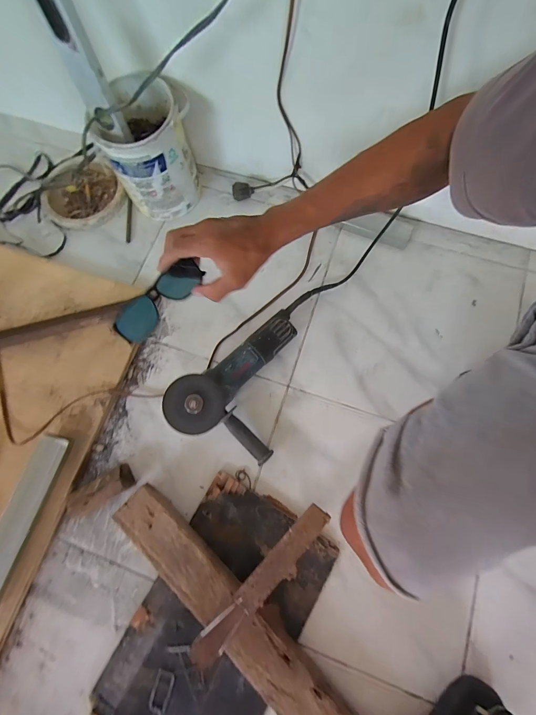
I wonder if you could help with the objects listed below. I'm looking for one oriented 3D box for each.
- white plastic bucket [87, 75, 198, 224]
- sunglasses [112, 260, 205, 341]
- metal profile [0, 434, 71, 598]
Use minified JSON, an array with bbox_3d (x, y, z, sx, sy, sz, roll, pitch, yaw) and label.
[{"bbox_3d":[-0.236,-0.431,0.676,0.154,0.192,0.172,-2,74,1],"label":"white plastic bucket"},{"bbox_3d":[-0.141,-0.080,0.407,0.050,0.030,0.133,36,73,11],"label":"sunglasses"},{"bbox_3d":[-0.431,0.282,0.545,0.040,0.034,0.294,17,76,6],"label":"metal profile"}]

